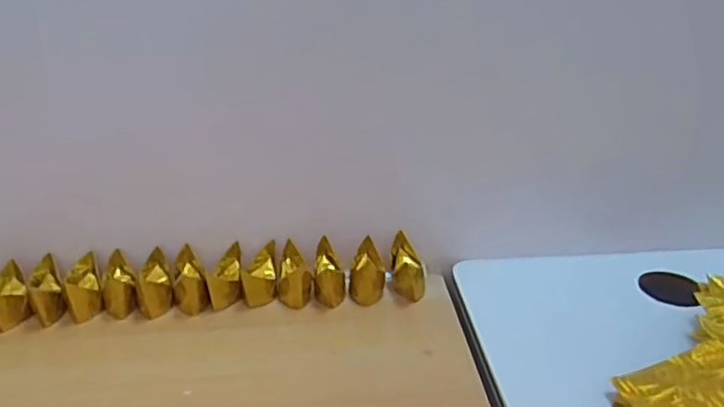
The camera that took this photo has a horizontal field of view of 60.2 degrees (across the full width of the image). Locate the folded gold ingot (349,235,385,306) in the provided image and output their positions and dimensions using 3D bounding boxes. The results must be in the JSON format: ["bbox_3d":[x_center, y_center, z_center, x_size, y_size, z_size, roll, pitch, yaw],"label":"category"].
[{"bbox_3d":[0.005,0.066,0.592,0.033,0.048,0.042,1,26,1],"label":"folded gold ingot"}]

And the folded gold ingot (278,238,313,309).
[{"bbox_3d":[-0.064,0.068,0.591,0.030,0.046,0.051,-4,26,-8],"label":"folded gold ingot"}]

